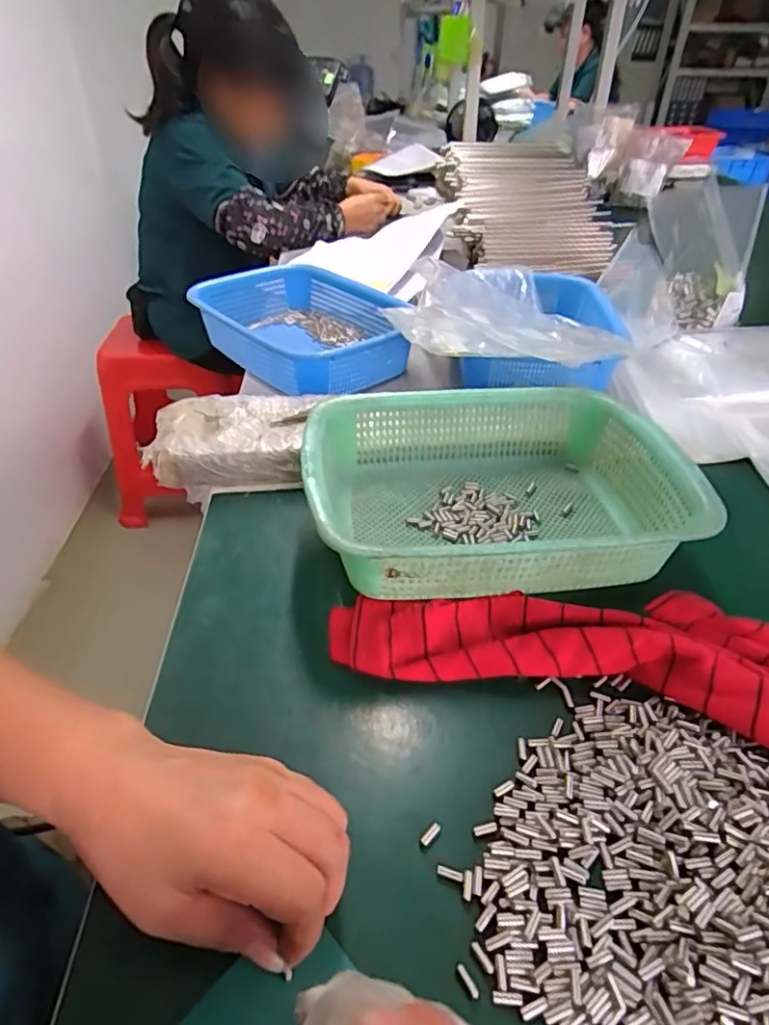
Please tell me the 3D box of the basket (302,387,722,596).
[{"bbox_3d":[0.085,-0.017,0.488,0.288,0.083,0.218,-6,40,-6],"label":"basket"}]

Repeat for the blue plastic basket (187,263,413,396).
[{"bbox_3d":[-0.107,-0.237,0.753,0.192,0.077,0.285,-32,49,-32],"label":"blue plastic basket"}]

